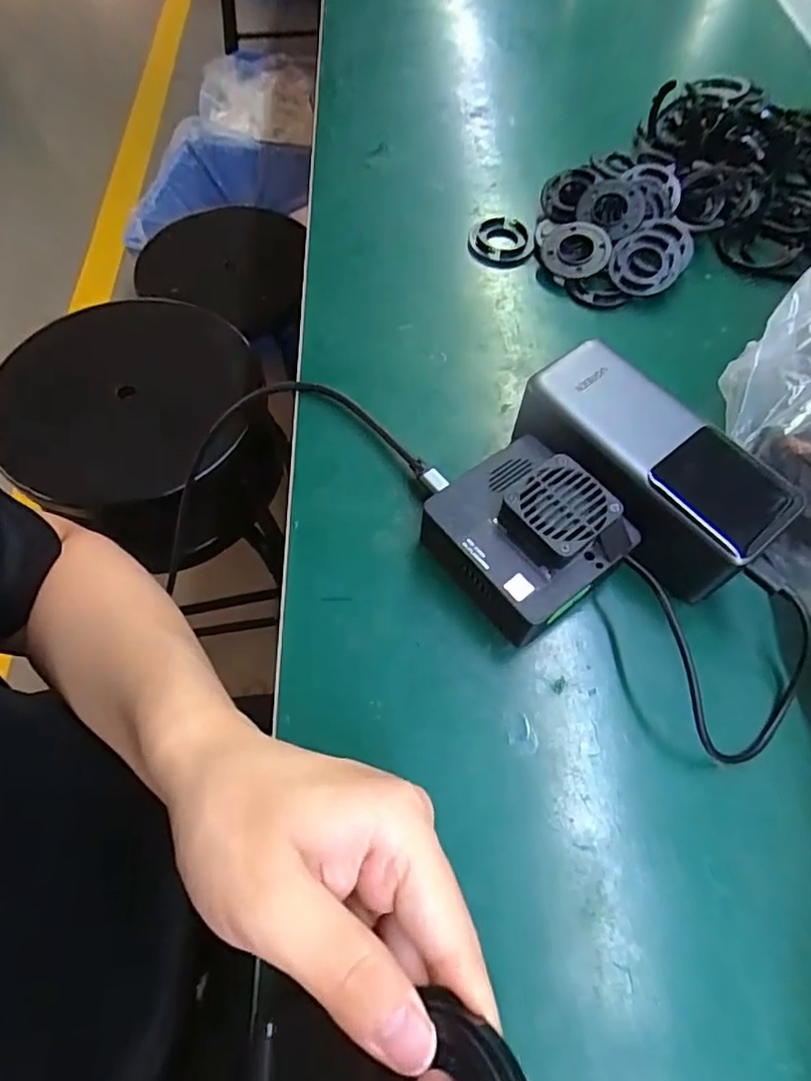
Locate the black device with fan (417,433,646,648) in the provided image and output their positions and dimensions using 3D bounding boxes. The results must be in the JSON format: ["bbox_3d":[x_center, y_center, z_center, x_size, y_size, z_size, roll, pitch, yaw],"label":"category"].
[{"bbox_3d":[0.055,-0.002,0.279,0.073,0.045,0.079,-34,67,-15],"label":"black device with fan"}]

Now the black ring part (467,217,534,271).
[{"bbox_3d":[0.066,-0.207,0.408,0.043,0.009,0.043,-4,63,-1],"label":"black ring part"}]

